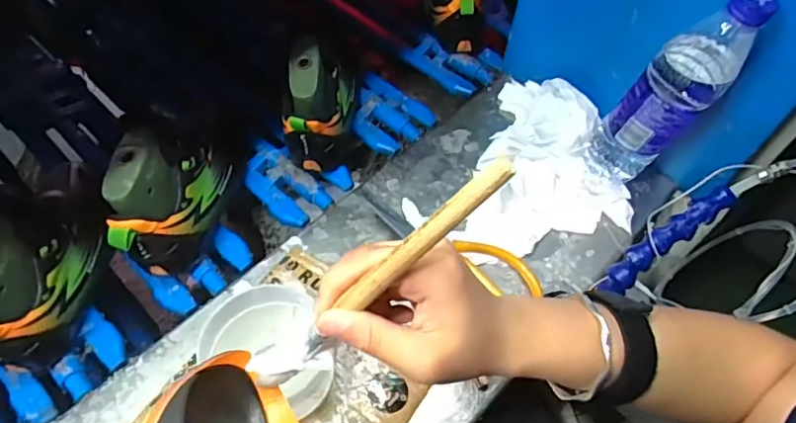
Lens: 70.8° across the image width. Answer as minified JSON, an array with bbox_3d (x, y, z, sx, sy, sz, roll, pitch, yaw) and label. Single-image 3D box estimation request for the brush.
[{"bbox_3d":[-0.012,0.035,0.259,0.020,0.179,0.014,15,42,-39],"label":"brush"}]

